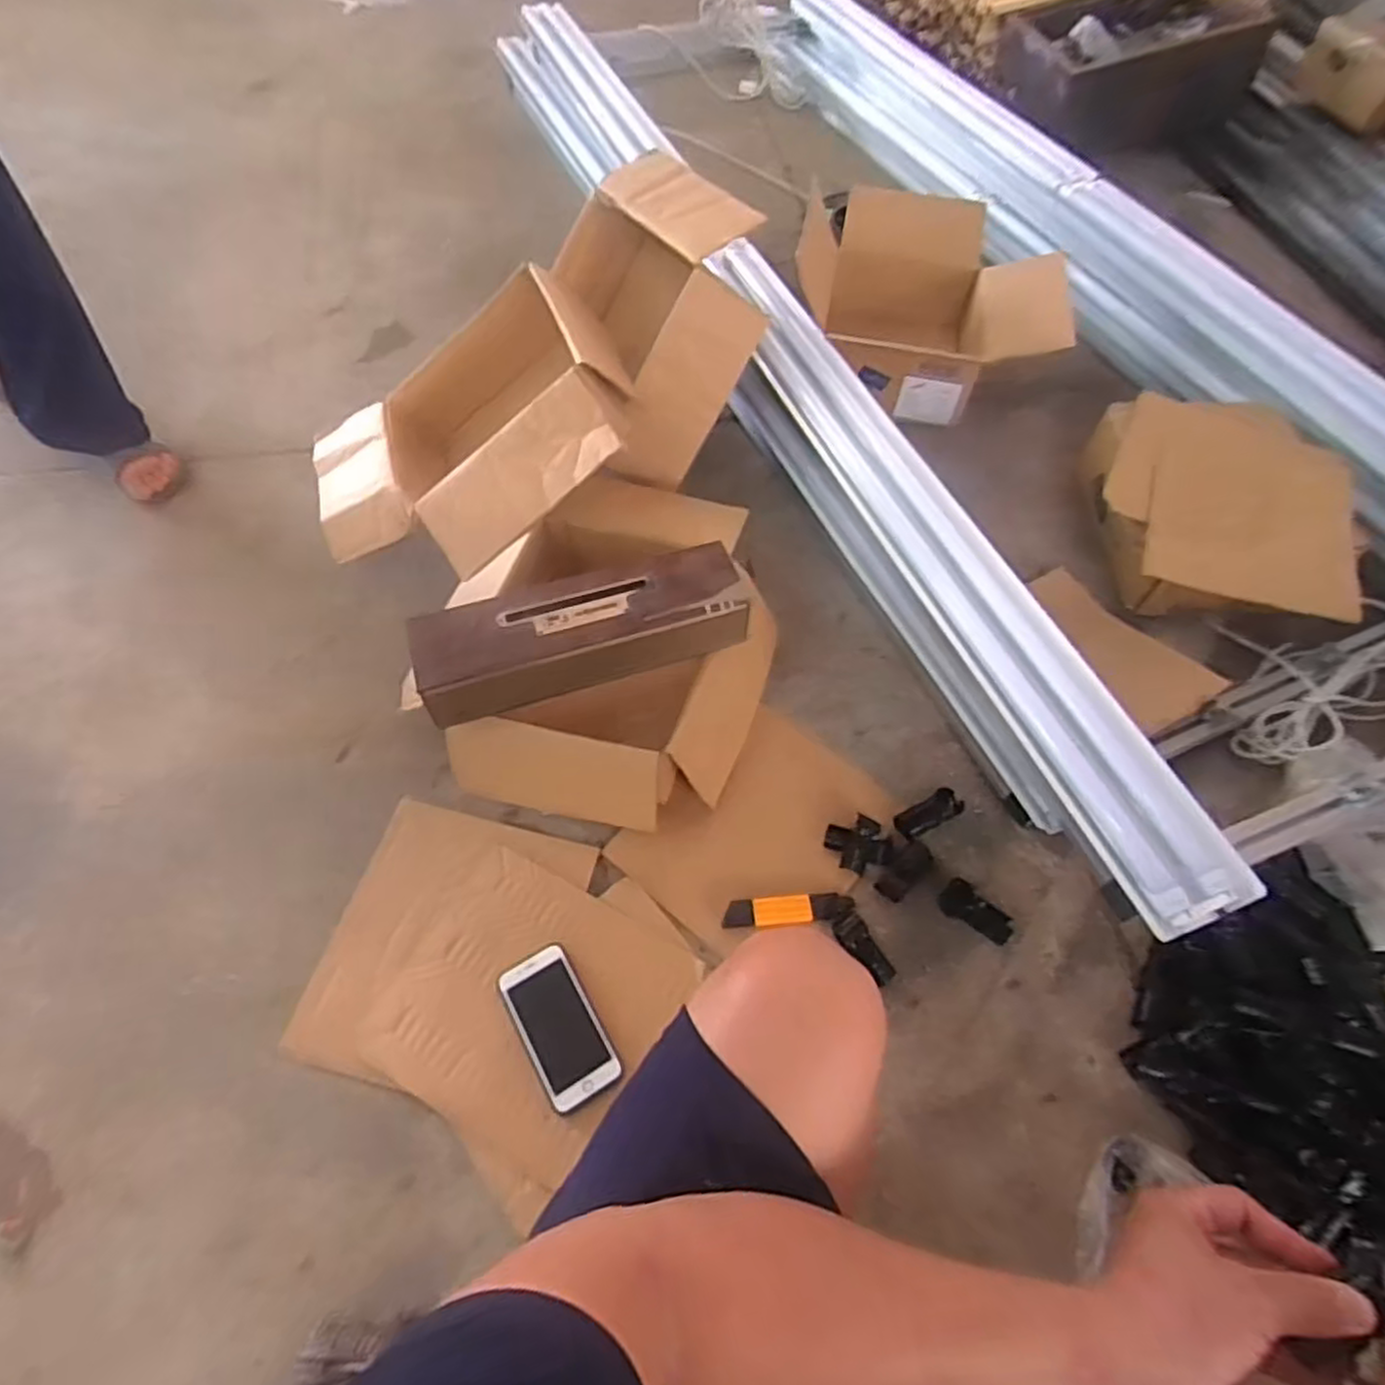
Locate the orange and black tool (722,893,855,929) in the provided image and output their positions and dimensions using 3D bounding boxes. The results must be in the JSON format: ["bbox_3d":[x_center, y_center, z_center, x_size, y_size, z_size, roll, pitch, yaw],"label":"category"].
[{"bbox_3d":[0.111,0.248,0.849,0.148,0.008,0.034,-4,58,-4],"label":"orange and black tool"}]

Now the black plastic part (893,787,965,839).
[{"bbox_3d":[0.288,0.146,0.903,0.084,0.024,0.031,-24,61,-15],"label":"black plastic part"}]

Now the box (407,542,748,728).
[{"bbox_3d":[-0.123,-0.070,0.848,0.368,0.075,0.110,-17,60,-12],"label":"box"}]

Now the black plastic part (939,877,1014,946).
[{"bbox_3d":[0.326,0.254,0.853,0.085,0.022,0.041,38,65,20],"label":"black plastic part"}]

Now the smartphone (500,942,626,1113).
[{"bbox_3d":[-0.141,0.348,0.781,0.079,0.012,0.155,-27,62,-17],"label":"smartphone"}]

